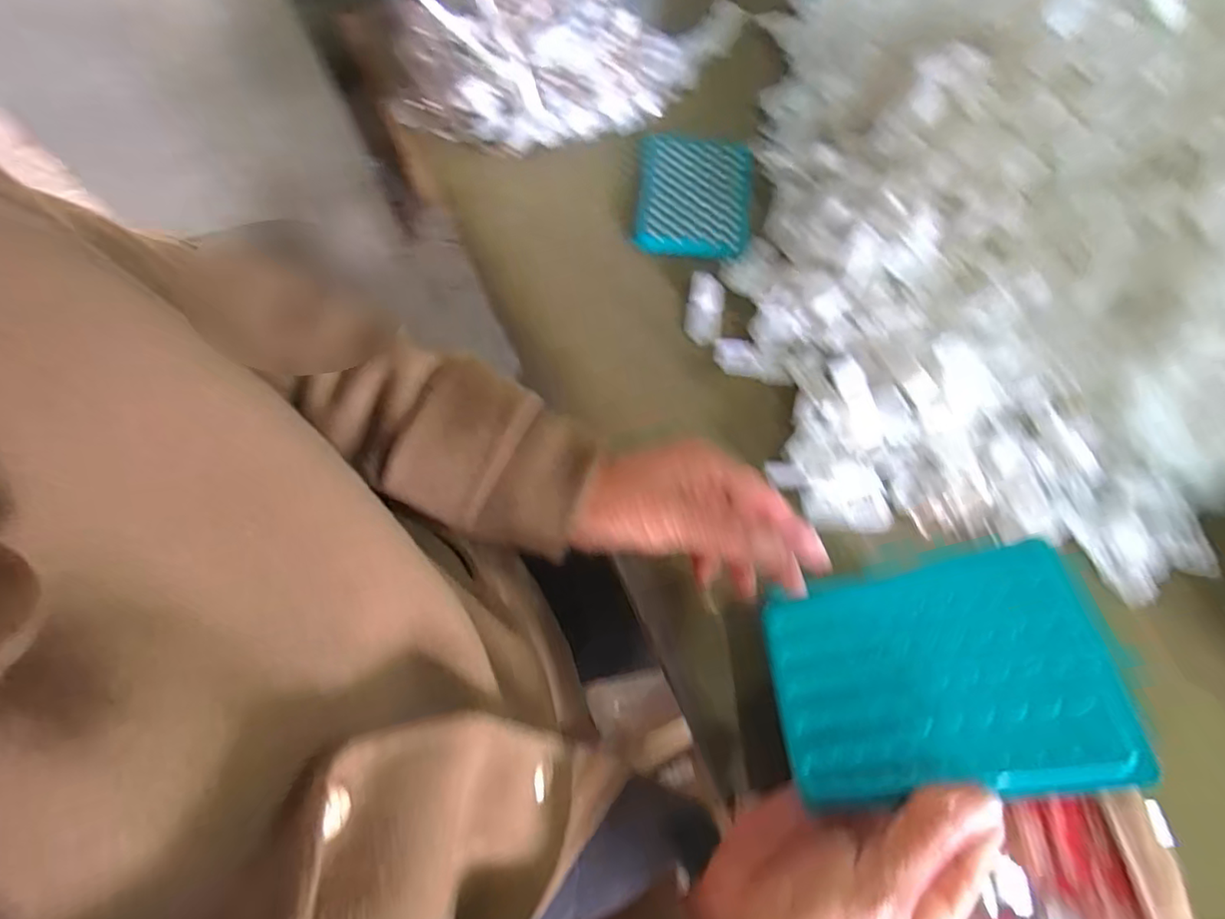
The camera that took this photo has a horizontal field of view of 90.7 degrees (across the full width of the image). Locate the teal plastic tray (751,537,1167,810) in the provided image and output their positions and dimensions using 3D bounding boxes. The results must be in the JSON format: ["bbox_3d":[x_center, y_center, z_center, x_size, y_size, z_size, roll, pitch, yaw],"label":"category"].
[{"bbox_3d":[0.133,0.092,0.258,0.129,0.006,0.091,-22,54,28],"label":"teal plastic tray"}]

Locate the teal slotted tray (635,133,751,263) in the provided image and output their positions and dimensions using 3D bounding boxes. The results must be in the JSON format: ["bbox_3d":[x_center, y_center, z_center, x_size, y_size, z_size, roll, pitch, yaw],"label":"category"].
[{"bbox_3d":[0.070,-0.229,0.528,0.098,0.015,0.123,5,68,4],"label":"teal slotted tray"}]

